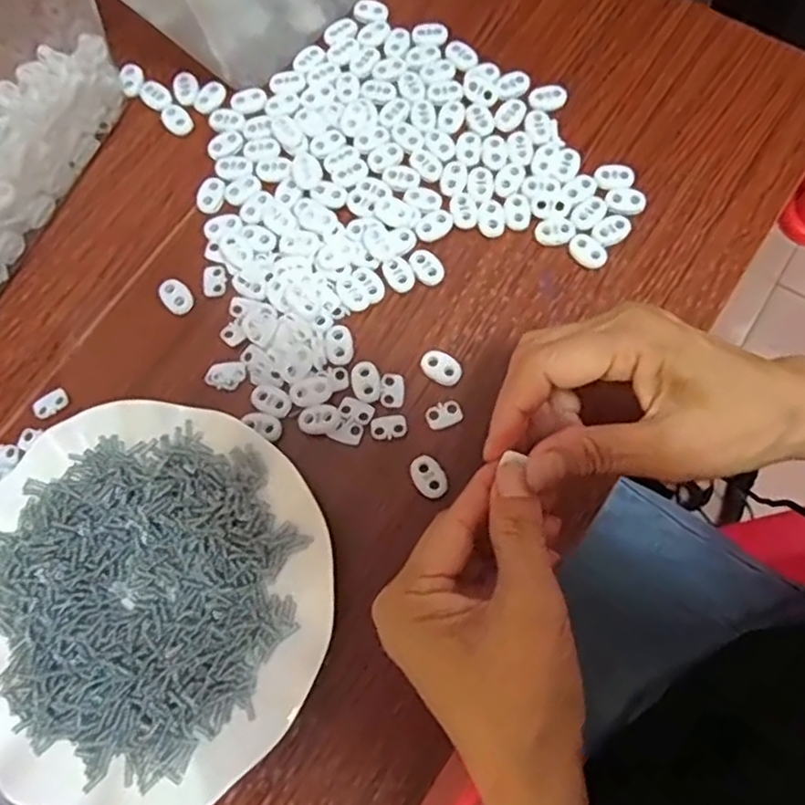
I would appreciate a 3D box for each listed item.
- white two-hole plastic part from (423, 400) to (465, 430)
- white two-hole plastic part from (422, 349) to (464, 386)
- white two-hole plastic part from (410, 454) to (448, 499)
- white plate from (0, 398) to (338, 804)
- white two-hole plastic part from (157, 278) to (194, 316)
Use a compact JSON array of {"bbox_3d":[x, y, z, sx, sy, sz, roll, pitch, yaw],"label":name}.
[{"bbox_3d":[0.022,0.006,0.369,0.020,0.004,0.013,-20,75,-5],"label":"white two-hole plastic part"},{"bbox_3d":[0.021,-0.019,0.376,0.023,0.006,0.015,37,78,10],"label":"white two-hole plastic part"},{"bbox_3d":[0.013,0.038,0.358,0.015,0.004,0.024,-28,76,-7],"label":"white two-hole plastic part"},{"bbox_3d":[-0.127,0.092,0.338,0.180,0.026,0.178,0,74,1],"label":"white plate"},{"bbox_3d":[-0.129,-0.061,0.398,0.016,0.004,0.023,-40,77,-10],"label":"white two-hole plastic part"}]

